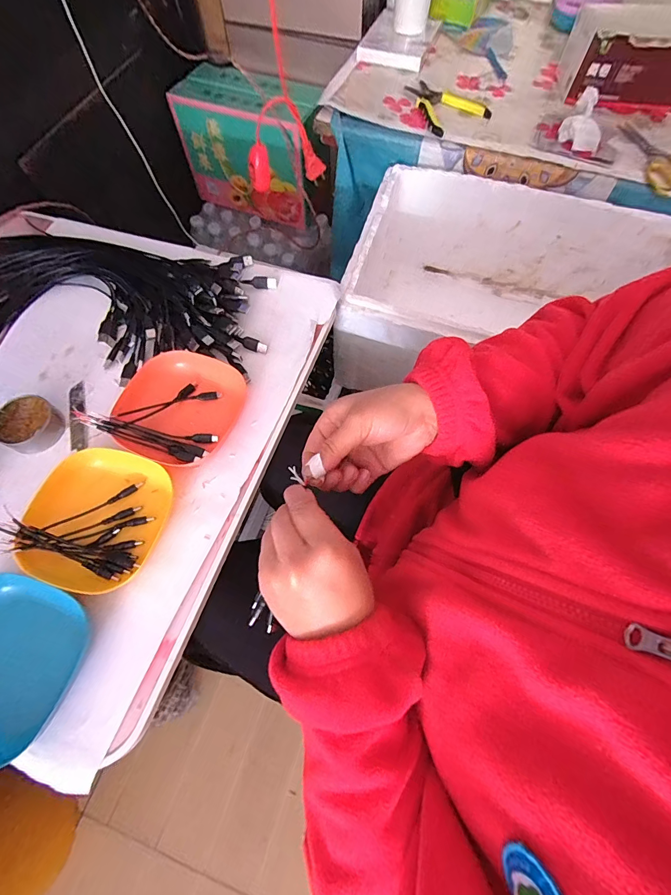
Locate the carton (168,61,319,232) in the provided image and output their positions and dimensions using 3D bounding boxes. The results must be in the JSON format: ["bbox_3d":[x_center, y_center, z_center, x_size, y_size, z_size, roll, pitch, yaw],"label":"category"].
[{"bbox_3d":[-0.197,-0.746,0.960,0.324,0.242,0.173,23,68,10],"label":"carton"}]

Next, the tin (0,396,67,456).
[{"bbox_3d":[-0.359,-0.028,0.454,0.067,0.026,0.063,0,66,0],"label":"tin"}]

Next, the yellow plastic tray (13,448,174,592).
[{"bbox_3d":[-0.248,0.070,0.403,0.128,0.027,0.140,14,67,6],"label":"yellow plastic tray"}]

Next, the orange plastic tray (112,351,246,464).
[{"bbox_3d":[-0.185,-0.046,0.453,0.127,0.027,0.135,17,67,7],"label":"orange plastic tray"}]

